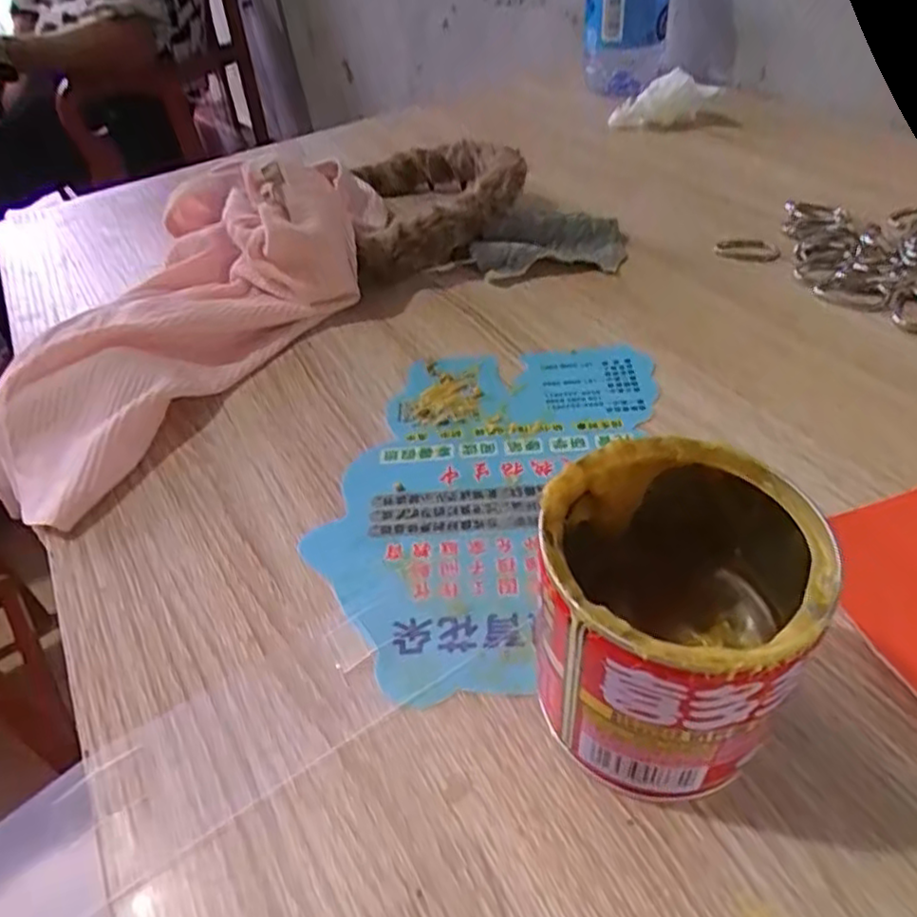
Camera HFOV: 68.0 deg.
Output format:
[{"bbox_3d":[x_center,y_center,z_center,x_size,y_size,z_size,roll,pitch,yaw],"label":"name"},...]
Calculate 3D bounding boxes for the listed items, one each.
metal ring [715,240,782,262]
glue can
[{"bbox_3d":[0.162,-0.117,0.380,0.033,0.005,0.015,16,48,23],"label":"metal ring"},{"bbox_3d":[0.051,0.041,0.174,0.066,0.073,0.067,-4,43,3],"label":"glue can"}]

